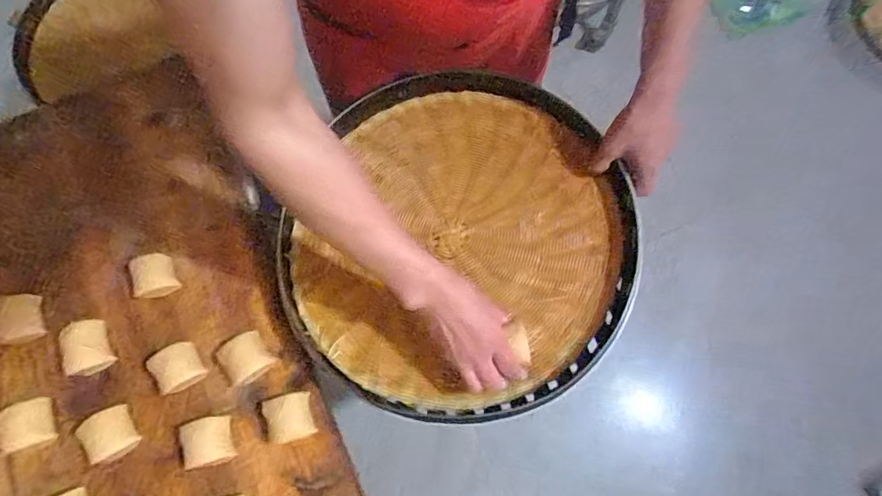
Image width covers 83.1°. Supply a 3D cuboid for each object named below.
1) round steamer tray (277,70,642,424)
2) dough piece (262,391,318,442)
[{"bbox_3d":[0.010,-0.021,0.657,0.444,0.063,0.459,0,70,1],"label":"round steamer tray"},{"bbox_3d":[-0.188,0.210,0.616,0.056,0.020,0.052,-15,72,-2],"label":"dough piece"}]

